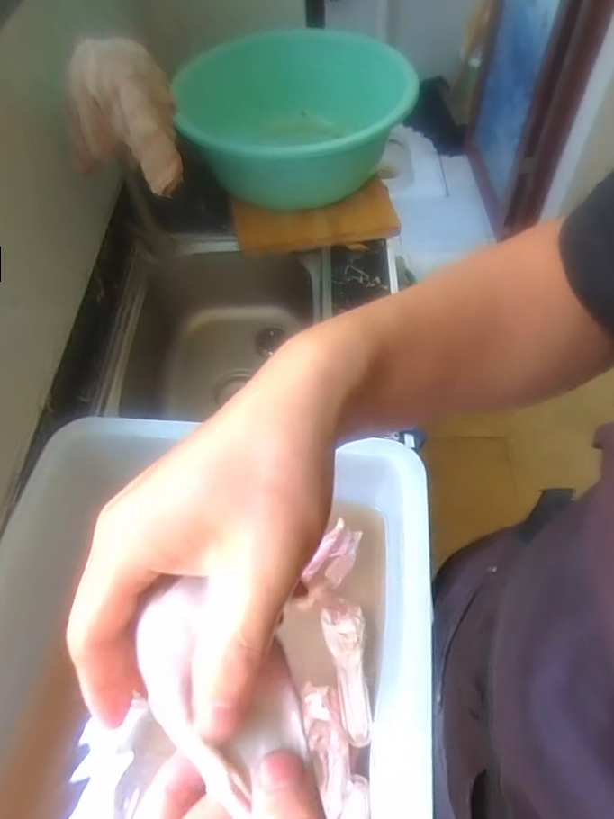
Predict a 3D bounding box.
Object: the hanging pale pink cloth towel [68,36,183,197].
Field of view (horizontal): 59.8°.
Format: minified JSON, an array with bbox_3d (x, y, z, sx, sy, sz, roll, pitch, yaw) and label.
[{"bbox_3d":[-0.226,-0.349,0.637,0.132,0.142,0.099,-17,57,-7],"label":"hanging pale pink cloth towel"}]

